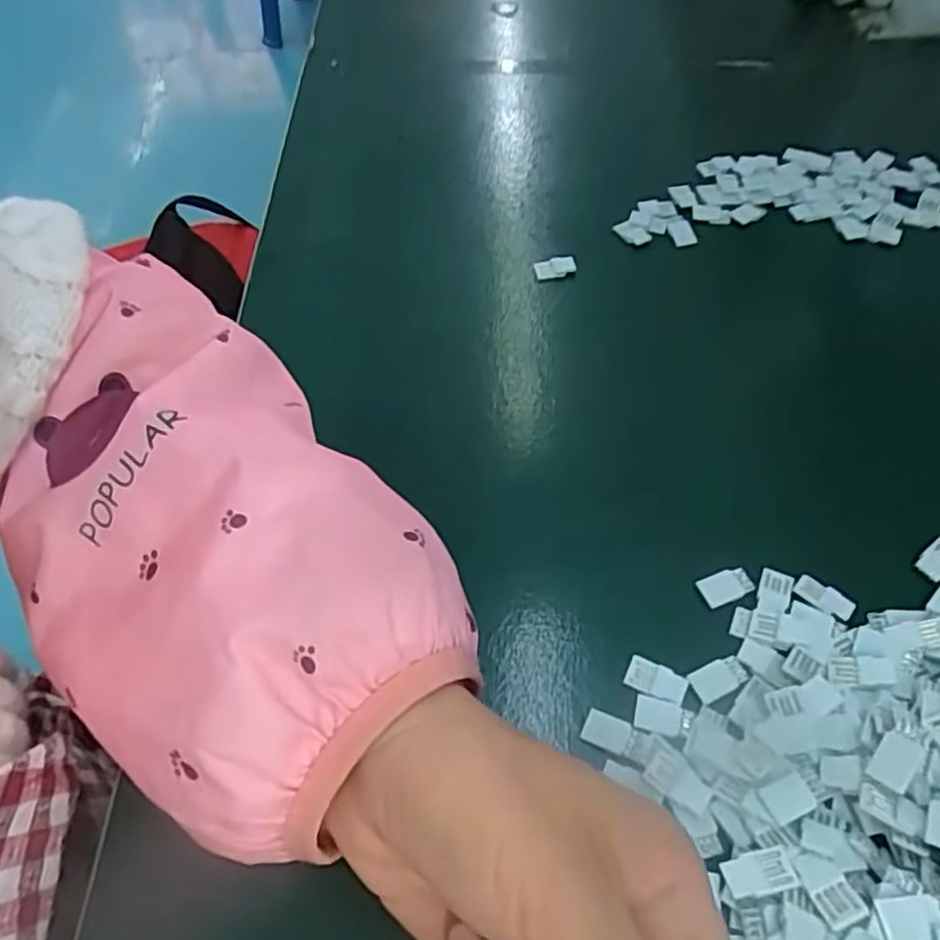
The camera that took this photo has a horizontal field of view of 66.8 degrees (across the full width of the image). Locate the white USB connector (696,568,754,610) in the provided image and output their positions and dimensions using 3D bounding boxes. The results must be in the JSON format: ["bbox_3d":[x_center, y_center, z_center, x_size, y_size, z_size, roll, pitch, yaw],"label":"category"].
[{"bbox_3d":[0.098,0.044,0.273,0.020,0.004,0.011,-20,57,-12],"label":"white USB connector"}]

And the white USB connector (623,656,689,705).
[{"bbox_3d":[0.066,0.074,0.251,0.021,0.004,0.011,21,58,15],"label":"white USB connector"}]

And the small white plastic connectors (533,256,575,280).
[{"bbox_3d":[0.044,-0.107,0.378,0.022,0.004,0.010,-18,56,-8],"label":"small white plastic connectors"}]

